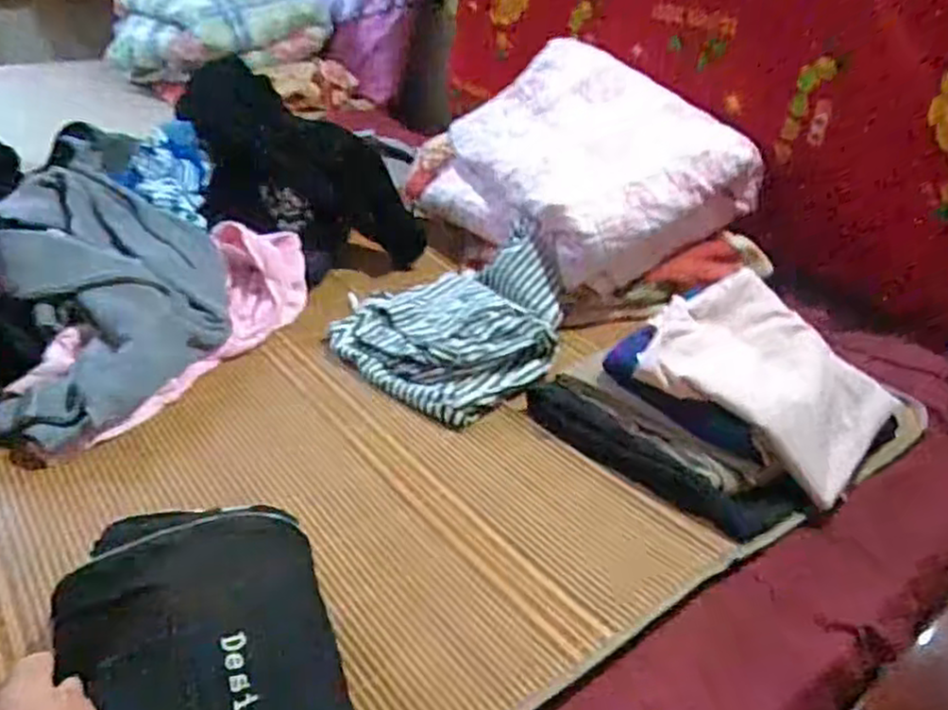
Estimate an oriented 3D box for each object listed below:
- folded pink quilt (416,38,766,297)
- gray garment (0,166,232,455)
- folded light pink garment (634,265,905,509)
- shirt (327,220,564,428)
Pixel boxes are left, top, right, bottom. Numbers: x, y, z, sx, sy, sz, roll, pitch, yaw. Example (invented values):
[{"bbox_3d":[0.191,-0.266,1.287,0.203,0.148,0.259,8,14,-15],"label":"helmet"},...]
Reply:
[{"bbox_3d":[0.141,-0.301,1.119,0.367,0.140,0.463,-37,55,-12],"label":"folded pink quilt"},{"bbox_3d":[-0.411,-0.076,0.833,0.242,0.114,0.434,-9,35,-22],"label":"gray garment"},{"bbox_3d":[0.301,0.022,0.751,0.226,0.107,0.232,29,38,32],"label":"folded light pink garment"},{"bbox_3d":[-0.003,-0.058,0.906,0.299,0.098,0.248,-24,43,-39],"label":"shirt"}]

